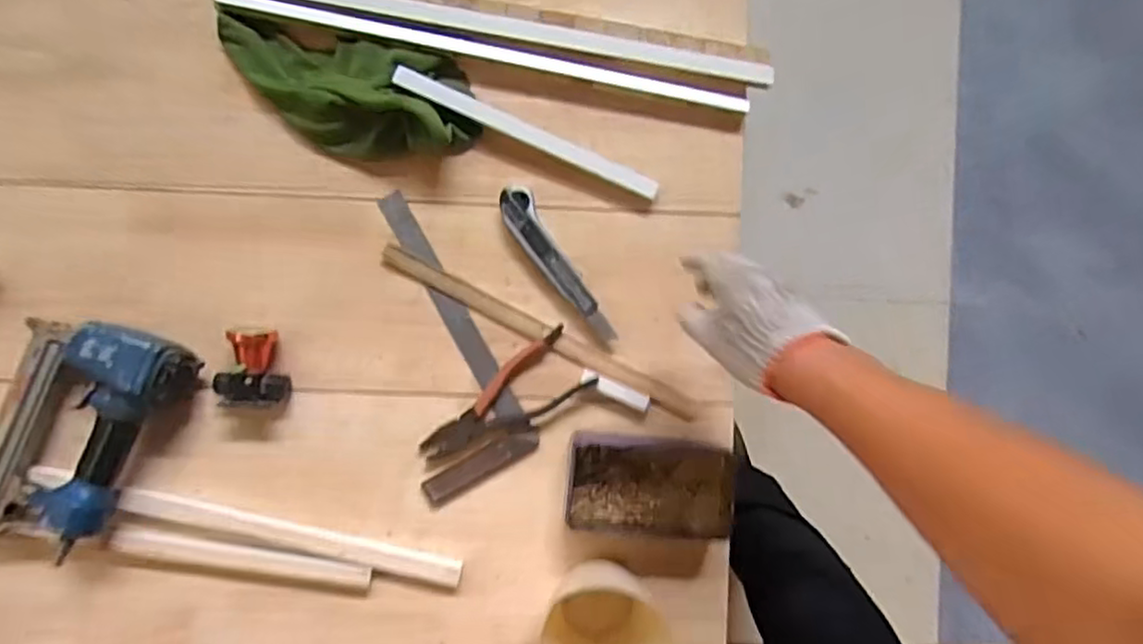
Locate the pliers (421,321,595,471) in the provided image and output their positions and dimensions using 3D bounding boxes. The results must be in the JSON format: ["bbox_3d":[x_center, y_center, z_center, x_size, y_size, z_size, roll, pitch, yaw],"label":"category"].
[{"bbox_3d":[-0.074,0.086,0.711,0.190,0.013,0.068,-33,91,-3],"label":"pliers"}]

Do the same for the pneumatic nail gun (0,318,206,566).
[{"bbox_3d":[-0.485,0.109,0.671,0.165,0.055,0.227,20,88,-3],"label":"pneumatic nail gun"}]

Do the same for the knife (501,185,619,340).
[{"bbox_3d":[-0.017,-0.057,0.716,0.037,0.019,0.185,-32,91,-3],"label":"knife"}]

